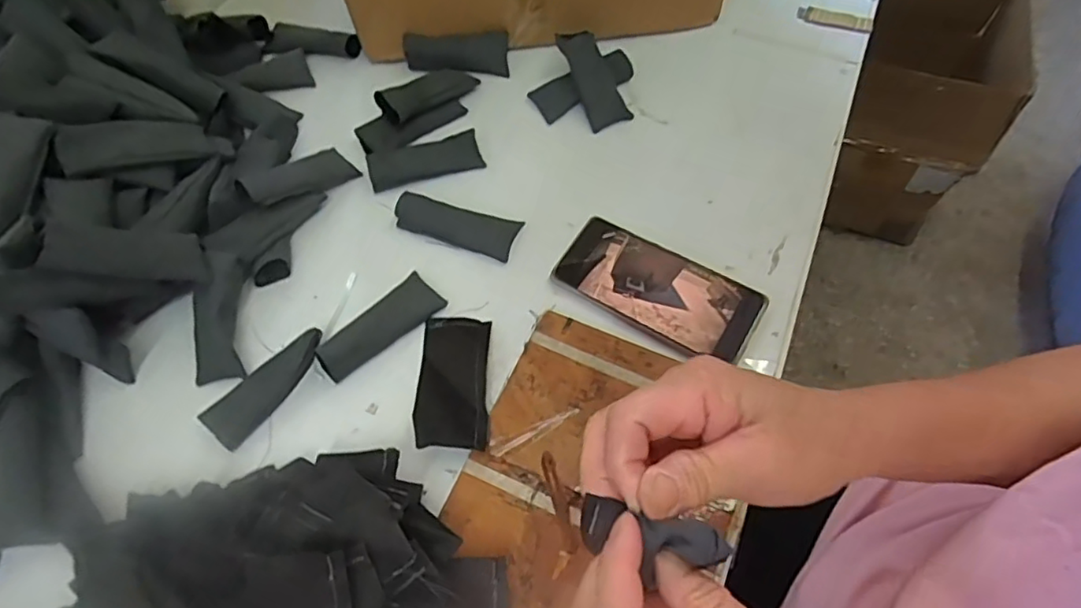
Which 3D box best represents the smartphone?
[{"bbox_3d":[0.094,-0.012,0.486,0.159,0.013,0.075,28,66,16],"label":"smartphone"}]

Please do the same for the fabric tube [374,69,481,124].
[{"bbox_3d":[-0.106,-0.203,0.577,0.099,0.026,0.030,-30,64,-29],"label":"fabric tube"}]

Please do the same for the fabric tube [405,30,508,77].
[{"bbox_3d":[-0.085,-0.257,0.610,0.101,0.030,0.032,-2,61,1],"label":"fabric tube"}]

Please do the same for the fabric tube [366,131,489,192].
[{"bbox_3d":[-0.105,-0.131,0.556,0.102,0.012,0.039,-17,75,-20],"label":"fabric tube"}]

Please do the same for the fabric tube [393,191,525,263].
[{"bbox_3d":[-0.072,-0.069,0.517,0.104,0.018,0.038,15,63,10],"label":"fabric tube"}]

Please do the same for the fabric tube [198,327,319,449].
[{"bbox_3d":[-0.207,0.059,0.457,0.033,0.014,0.102,29,66,17],"label":"fabric tube"}]

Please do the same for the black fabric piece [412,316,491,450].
[{"bbox_3d":[-0.065,0.057,0.453,0.051,0.011,0.114,-4,48,0],"label":"black fabric piece"}]

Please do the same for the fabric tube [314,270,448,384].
[{"bbox_3d":[-0.127,0.016,0.474,0.103,0.021,0.036,-40,67,-18],"label":"fabric tube"}]

